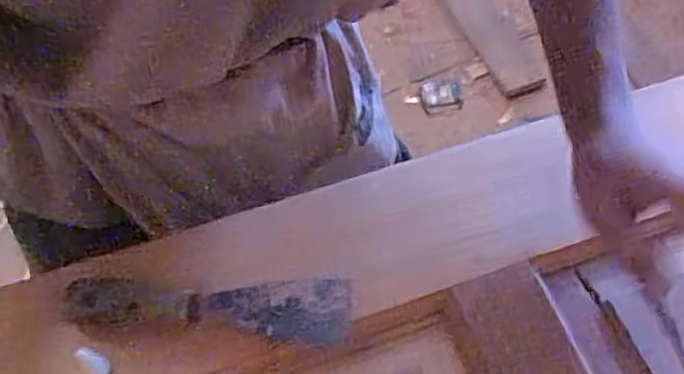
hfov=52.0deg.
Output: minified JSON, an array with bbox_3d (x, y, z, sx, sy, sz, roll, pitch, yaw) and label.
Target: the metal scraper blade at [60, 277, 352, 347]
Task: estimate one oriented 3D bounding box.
[{"bbox_3d":[-0.083,0.076,0.442,0.175,0.019,0.041,-1,60,-1],"label":"metal scraper blade"}]

